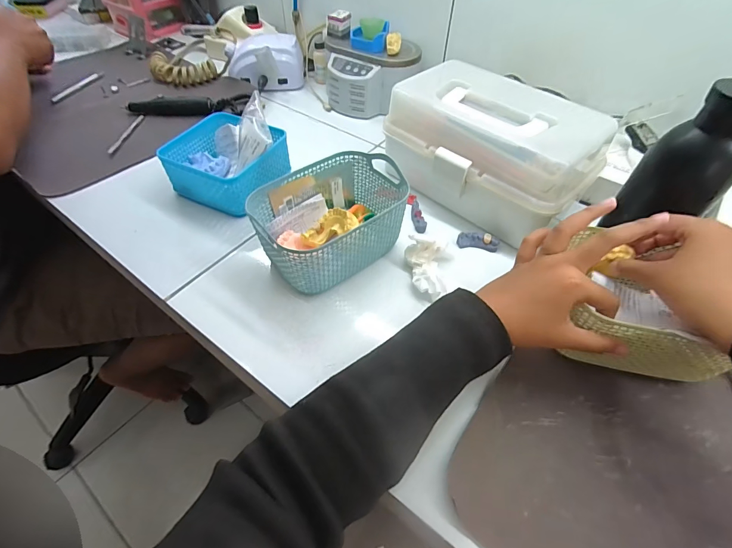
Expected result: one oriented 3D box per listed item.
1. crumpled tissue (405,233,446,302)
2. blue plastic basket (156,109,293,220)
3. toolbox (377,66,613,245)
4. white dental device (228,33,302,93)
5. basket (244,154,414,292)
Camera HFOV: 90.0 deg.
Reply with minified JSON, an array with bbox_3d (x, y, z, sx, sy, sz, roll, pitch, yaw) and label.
[{"bbox_3d":[0.068,-0.004,0.418,0.045,0.033,0.068,4,50,2],"label":"crumpled tissue"},{"bbox_3d":[-0.189,-0.156,0.516,0.140,0.063,0.134,23,53,17],"label":"blue plastic basket"},{"bbox_3d":[0.152,-0.159,0.477,0.139,0.134,0.247,-33,58,-26],"label":"toolbox"},{"bbox_3d":[-0.196,-0.421,0.721,0.145,0.069,0.121,-12,51,-11],"label":"white dental device"},{"bbox_3d":[-0.043,-0.062,0.432,0.164,0.079,0.126,-33,58,-25],"label":"basket"}]

